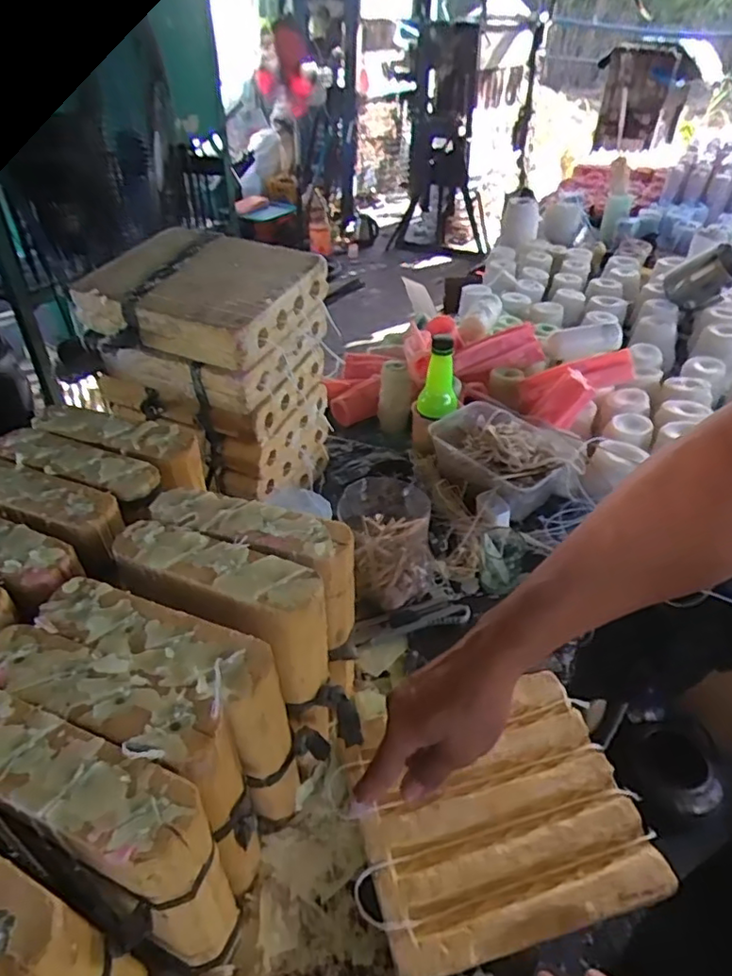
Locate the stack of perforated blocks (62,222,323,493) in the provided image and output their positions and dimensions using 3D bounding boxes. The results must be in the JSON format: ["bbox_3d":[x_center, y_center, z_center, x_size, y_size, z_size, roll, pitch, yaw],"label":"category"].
[{"bbox_3d":[-0.182,-0.146,0.722,0.226,0.242,0.198,18,42,21],"label":"stack of perforated blocks"}]

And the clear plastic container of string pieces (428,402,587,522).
[{"bbox_3d":[0.181,-0.046,0.795,0.148,0.076,0.180,-26,45,-28],"label":"clear plastic container of string pieces"}]

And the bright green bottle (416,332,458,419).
[{"bbox_3d":[0.101,-0.151,0.831,0.056,0.110,0.048,4,39,5],"label":"bright green bottle"}]

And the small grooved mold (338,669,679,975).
[{"bbox_3d":[0.103,0.254,0.482,0.213,0.017,0.178,-11,40,-14],"label":"small grooved mold"}]

